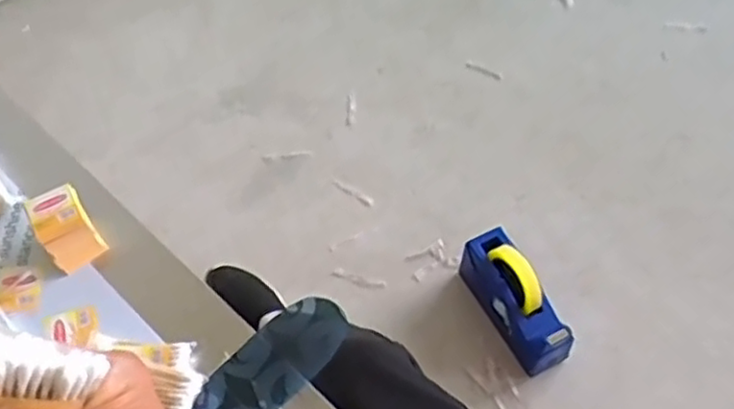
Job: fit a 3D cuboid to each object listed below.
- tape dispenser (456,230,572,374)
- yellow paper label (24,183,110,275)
[{"bbox_3d":[0.215,0.142,1.010,0.059,0.137,0.202,-23,58,-14],"label":"tape dispenser"},{"bbox_3d":[-0.264,0.020,0.599,0.044,0.045,0.063,-31,61,-18],"label":"yellow paper label"}]

